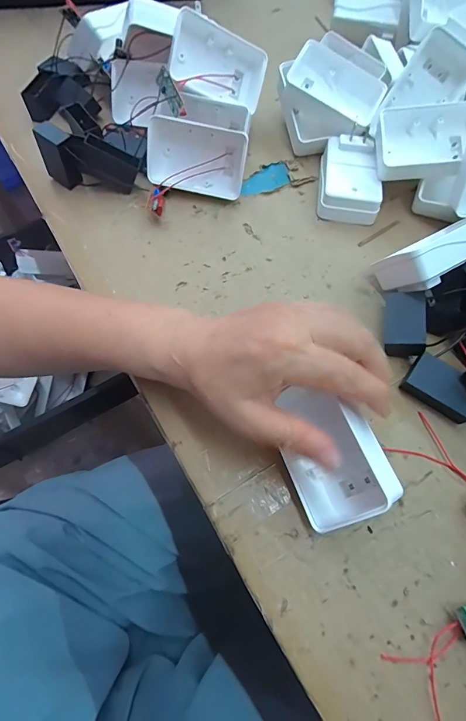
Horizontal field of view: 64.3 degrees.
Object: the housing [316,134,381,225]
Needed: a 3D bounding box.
[{"bbox_3d":[0.110,-0.171,0.350,0.055,0.029,0.078,8,65,3],"label":"housing"}]

